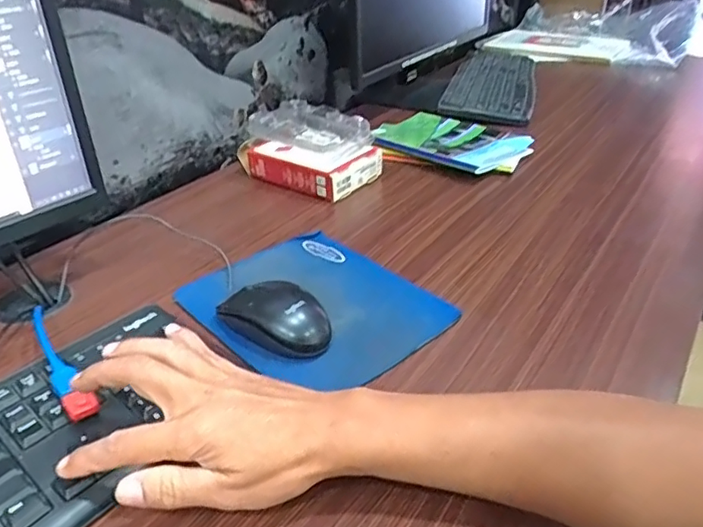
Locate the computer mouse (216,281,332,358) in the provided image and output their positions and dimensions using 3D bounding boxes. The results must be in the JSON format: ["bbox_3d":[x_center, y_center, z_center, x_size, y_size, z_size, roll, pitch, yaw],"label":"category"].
[{"bbox_3d":[-0.062,0.043,0.479,0.096,0.040,0.051,18,37,26],"label":"computer mouse"}]

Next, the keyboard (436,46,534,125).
[{"bbox_3d":[0.279,-0.362,1.123,0.150,0.019,0.486,9,33,14],"label":"keyboard"}]

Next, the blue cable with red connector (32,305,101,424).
[{"bbox_3d":[-0.217,0.069,0.425,0.019,0.013,0.134,-22,41,-31],"label":"blue cable with red connector"}]

